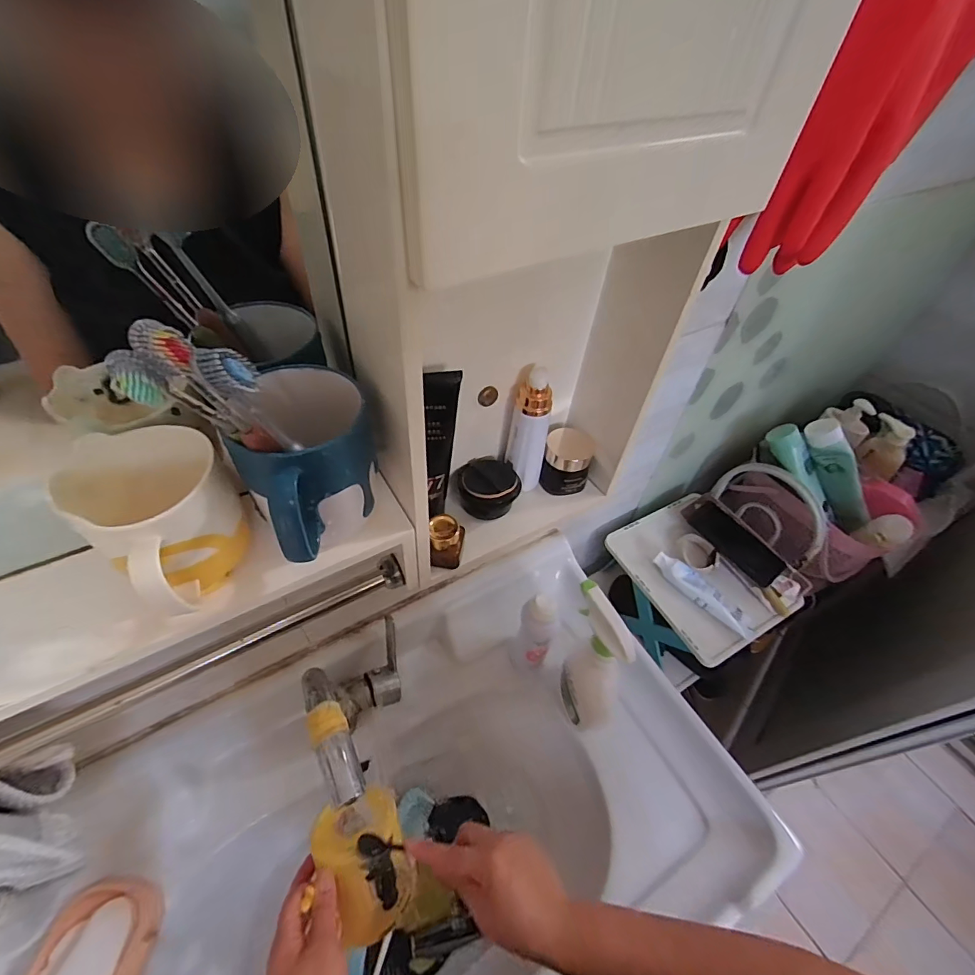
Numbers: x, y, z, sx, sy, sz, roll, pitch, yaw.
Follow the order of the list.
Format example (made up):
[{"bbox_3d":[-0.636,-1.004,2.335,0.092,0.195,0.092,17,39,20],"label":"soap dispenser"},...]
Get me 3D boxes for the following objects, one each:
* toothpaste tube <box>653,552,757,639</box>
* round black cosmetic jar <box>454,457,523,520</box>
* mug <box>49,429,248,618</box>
[{"bbox_3d":[0.356,0.170,0.739,0.179,0.023,0.043,39,57,25],"label":"toothpaste tube"},{"bbox_3d":[-0.001,-0.006,0.466,0.061,0.040,0.068,-7,51,-11],"label":"round black cosmetic jar"},{"bbox_3d":[-0.193,0.023,0.282,0.101,0.084,0.077,36,56,23],"label":"mug"}]

